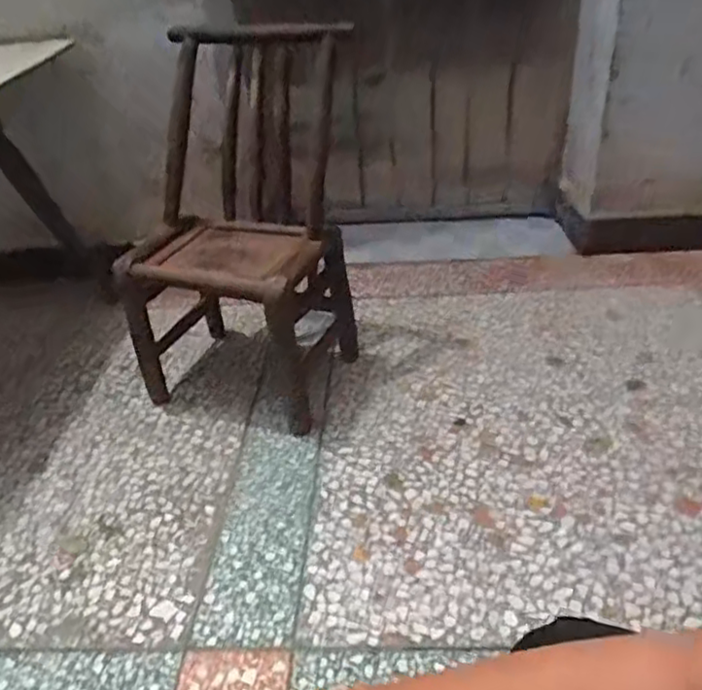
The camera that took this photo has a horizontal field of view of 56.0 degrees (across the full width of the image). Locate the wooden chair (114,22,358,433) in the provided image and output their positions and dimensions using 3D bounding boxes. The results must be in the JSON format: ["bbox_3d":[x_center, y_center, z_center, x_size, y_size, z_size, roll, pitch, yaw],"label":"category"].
[{"bbox_3d":[-0.196,-0.239,1.290,0.353,0.632,0.453,7,38,18],"label":"wooden chair"}]

